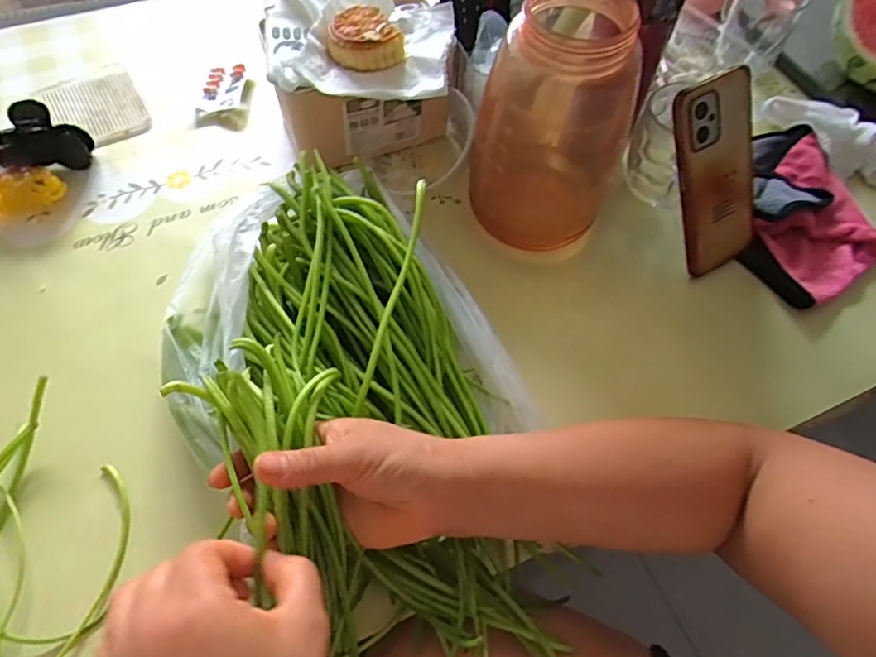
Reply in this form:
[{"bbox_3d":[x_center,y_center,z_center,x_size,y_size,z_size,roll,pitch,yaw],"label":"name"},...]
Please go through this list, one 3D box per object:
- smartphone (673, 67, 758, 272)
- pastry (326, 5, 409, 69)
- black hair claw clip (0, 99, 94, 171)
[{"bbox_3d":[0.237,-0.129,0.468,0.075,0.163,0.015,-31,34,-12],"label":"smartphone"},{"bbox_3d":[-0.063,-0.254,0.483,0.061,0.022,0.067,-10,61,-7],"label":"pastry"},{"bbox_3d":[-0.377,-0.175,0.529,0.081,0.052,0.054,-33,67,-18],"label":"black hair claw clip"}]

